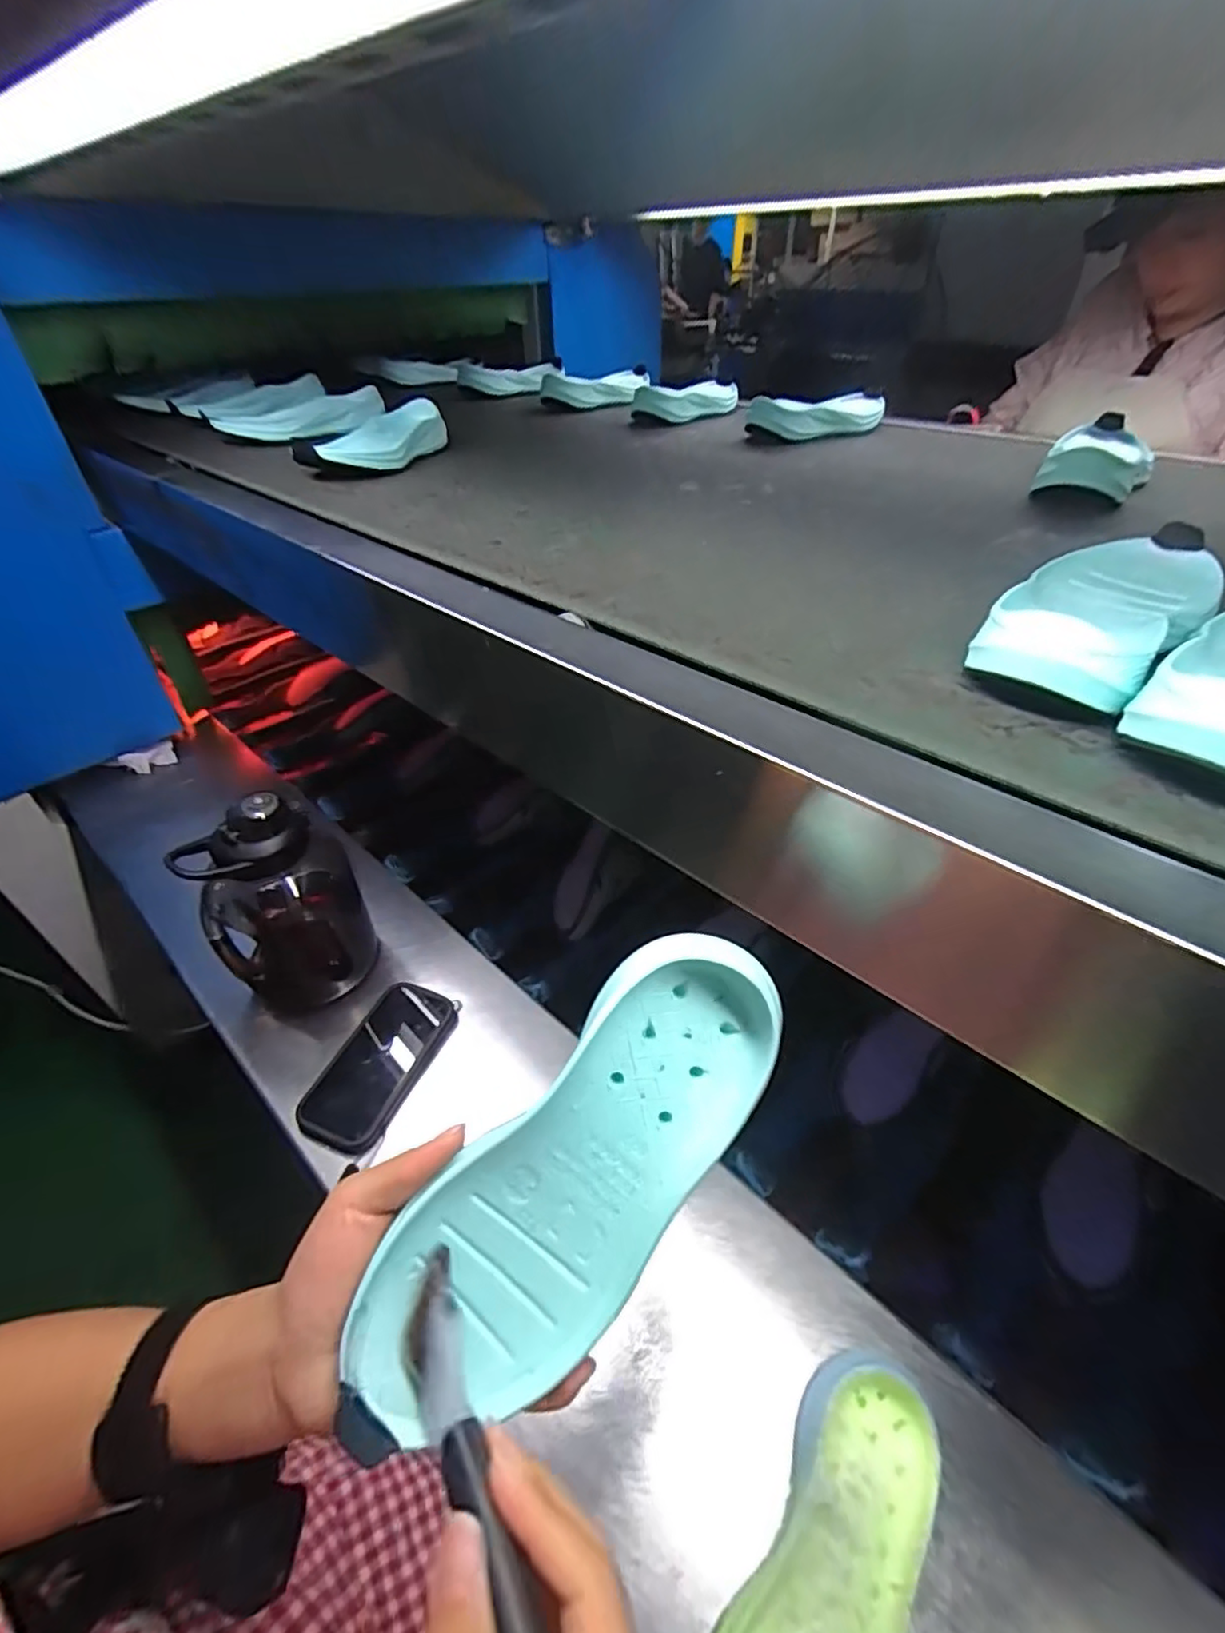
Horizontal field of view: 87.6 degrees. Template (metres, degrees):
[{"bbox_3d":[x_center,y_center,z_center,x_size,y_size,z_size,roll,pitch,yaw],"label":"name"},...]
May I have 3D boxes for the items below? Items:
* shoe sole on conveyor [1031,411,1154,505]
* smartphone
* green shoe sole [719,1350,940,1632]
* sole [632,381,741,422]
[{"bbox_3d":[0.449,-0.326,0.585,0.074,0.042,0.192,22,45,30],"label":"shoe sole on conveyor"},{"bbox_3d":[-0.222,0.236,0.613,0.088,0.017,0.157,14,42,22],"label":"smartphone"},{"bbox_3d":[0.121,0.428,0.351,0.083,0.040,0.212,21,45,30],"label":"green shoe sole"},{"bbox_3d":[0.107,-0.571,0.877,0.201,0.034,0.071,-32,45,-30],"label":"sole"}]

